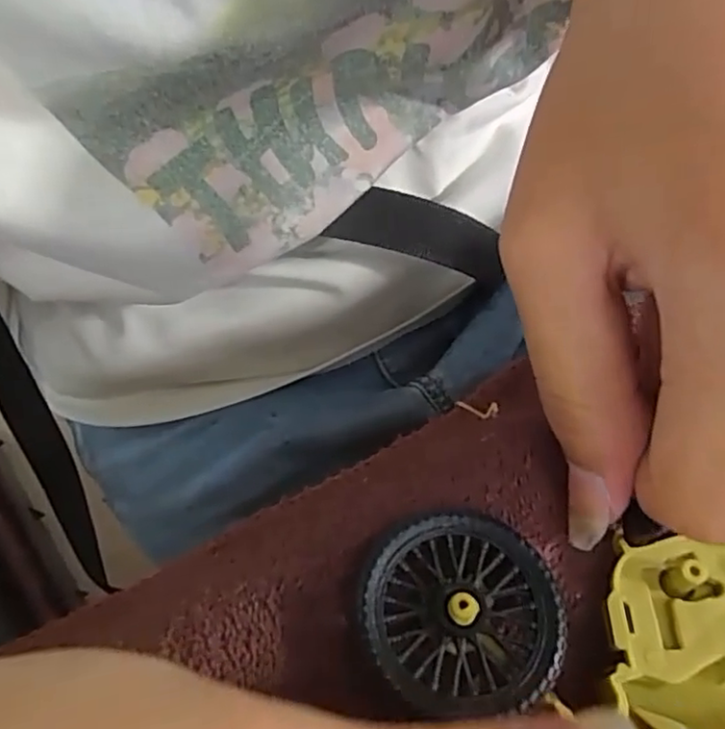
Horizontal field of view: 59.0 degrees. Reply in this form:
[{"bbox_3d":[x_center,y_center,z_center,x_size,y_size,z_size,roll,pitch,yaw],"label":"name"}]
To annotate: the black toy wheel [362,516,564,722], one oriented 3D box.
[{"bbox_3d":[0.018,0.046,0.120,0.036,0.010,0.034,0,66,0],"label":"black toy wheel"}]

